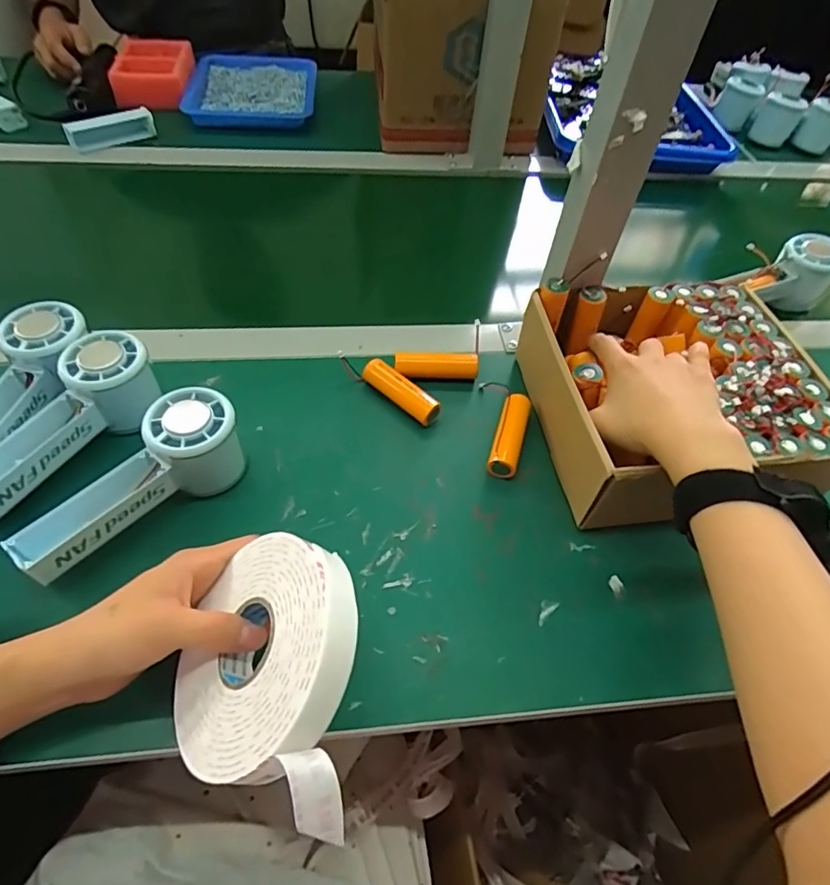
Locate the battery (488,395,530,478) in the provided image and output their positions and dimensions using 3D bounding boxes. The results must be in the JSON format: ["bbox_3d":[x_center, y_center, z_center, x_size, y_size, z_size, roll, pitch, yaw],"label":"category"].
[{"bbox_3d":[0.076,-0.004,0.421,0.022,0.024,0.072,16,53,8],"label":"battery"}]

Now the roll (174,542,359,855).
[{"bbox_3d":[-0.070,0.105,0.260,0.111,0.026,0.110,-21,53,30],"label":"roll"}]

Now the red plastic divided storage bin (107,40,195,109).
[{"bbox_3d":[-0.386,-0.550,0.782,0.098,0.052,0.158,-5,53,-8],"label":"red plastic divided storage bin"}]

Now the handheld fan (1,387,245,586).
[{"bbox_3d":[-0.185,0.027,0.349,0.144,0.062,0.056,-32,61,-25],"label":"handheld fan"}]

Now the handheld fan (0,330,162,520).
[{"bbox_3d":[-0.253,-0.013,0.376,0.051,0.059,0.145,31,57,18],"label":"handheld fan"}]

